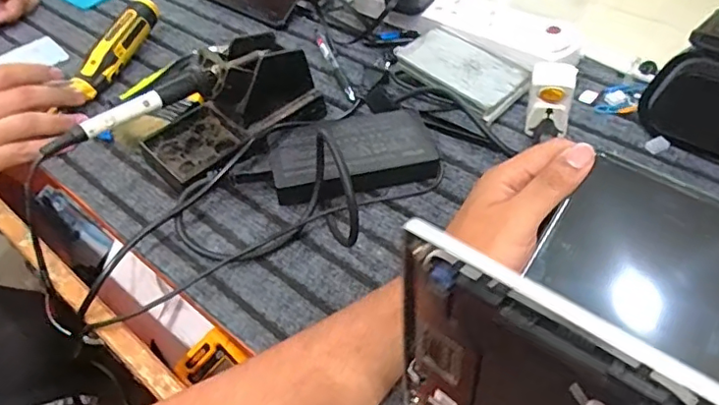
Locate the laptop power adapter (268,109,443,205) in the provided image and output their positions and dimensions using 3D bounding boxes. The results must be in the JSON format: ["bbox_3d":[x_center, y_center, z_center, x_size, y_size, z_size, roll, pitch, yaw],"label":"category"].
[{"bbox_3d":[-0.006,-0.042,0.469,0.134,0.031,0.073,-12,48,-4],"label":"laptop power adapter"}]

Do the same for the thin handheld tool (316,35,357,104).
[{"bbox_3d":[-0.026,-0.142,0.582,0.009,0.009,0.124,-19,49,-10],"label":"thin handheld tool"}]

